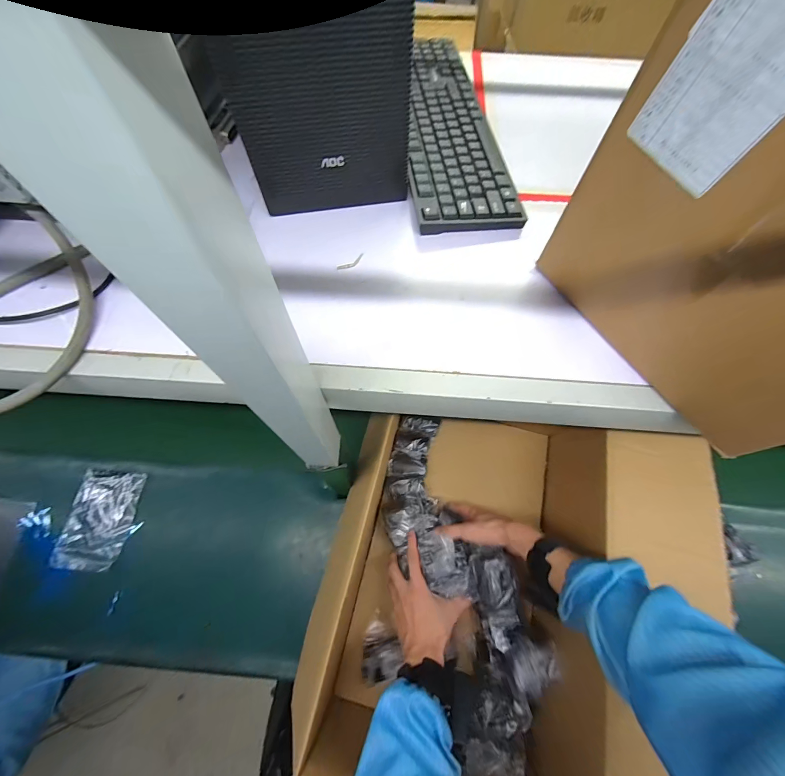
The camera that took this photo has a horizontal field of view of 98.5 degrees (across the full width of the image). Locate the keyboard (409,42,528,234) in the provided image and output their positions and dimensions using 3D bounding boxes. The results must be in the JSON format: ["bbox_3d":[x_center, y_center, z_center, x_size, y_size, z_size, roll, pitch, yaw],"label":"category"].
[{"bbox_3d":[0.069,-0.368,0.474,0.126,0.029,0.408,-6,65,-4],"label":"keyboard"}]

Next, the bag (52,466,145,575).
[{"bbox_3d":[-0.594,0.265,0.688,0.125,0.030,0.182,4,64,1],"label":"bag"}]

